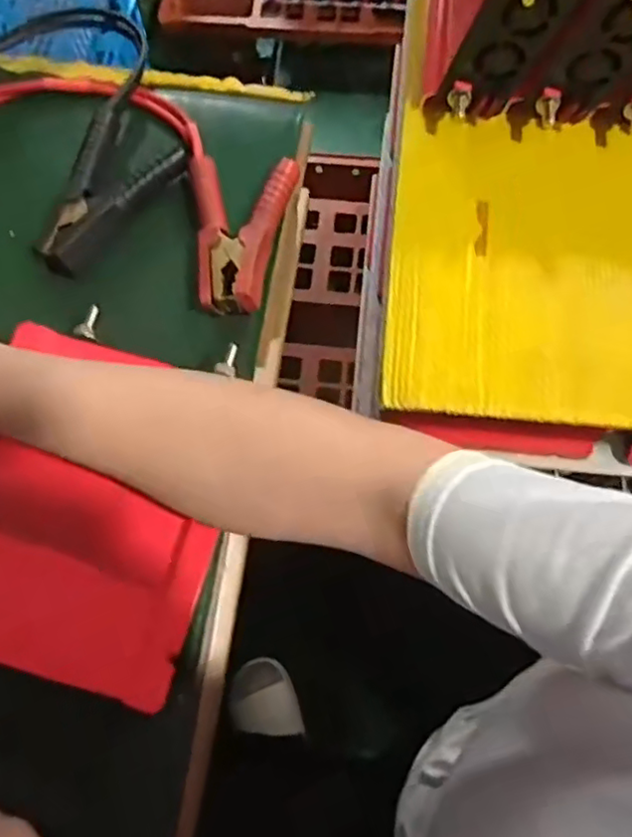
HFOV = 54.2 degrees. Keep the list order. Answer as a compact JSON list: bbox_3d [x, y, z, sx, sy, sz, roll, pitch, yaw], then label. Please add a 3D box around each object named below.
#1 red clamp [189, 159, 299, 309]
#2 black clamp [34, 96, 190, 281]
[{"bbox_3d":[-0.065,-0.148,0.493,0.084,0.036,0.138,6,72,2],"label":"red clamp"},{"bbox_3d":[-0.181,-0.192,0.505,0.092,0.028,0.145,39,76,11],"label":"black clamp"}]

